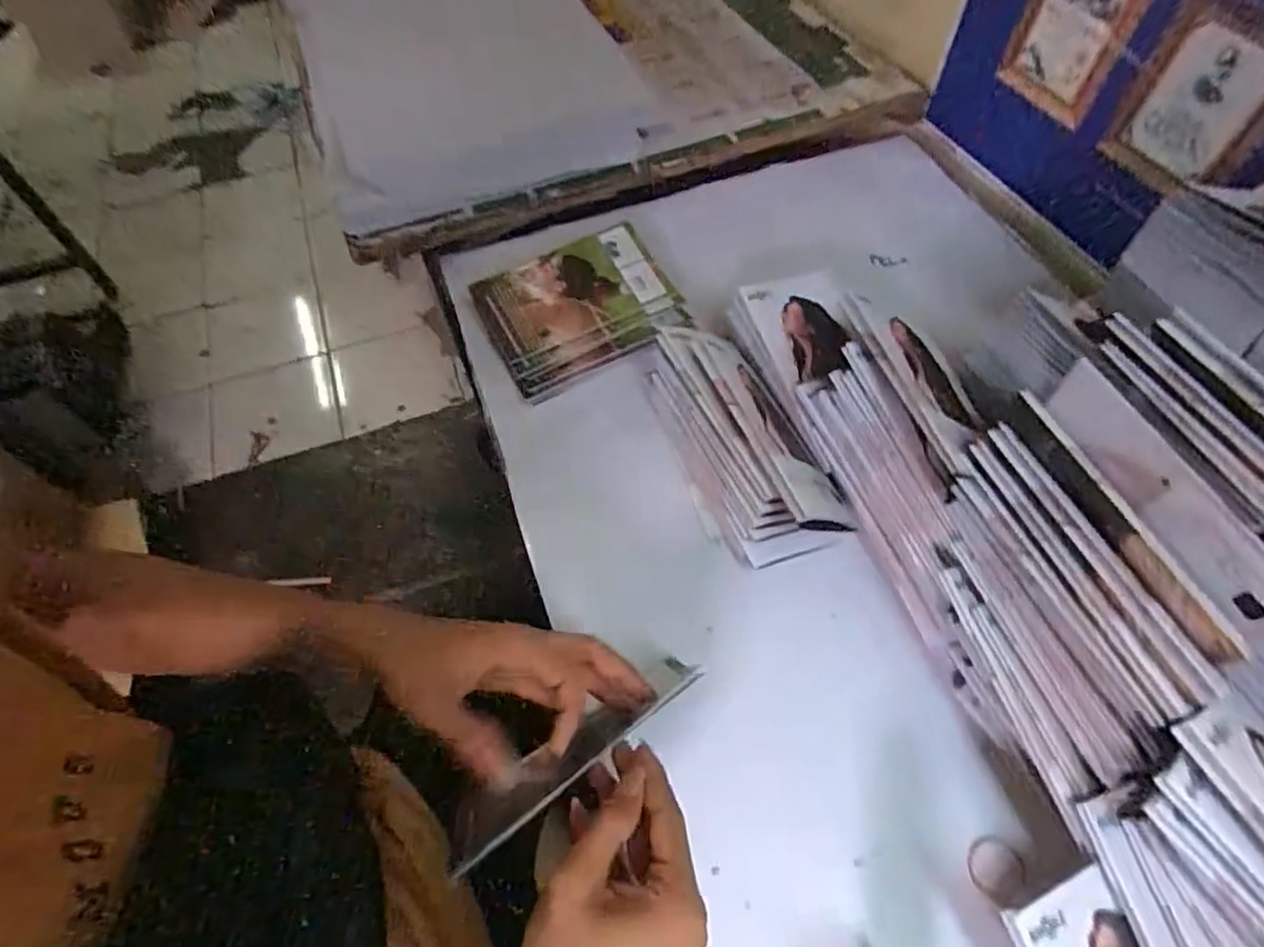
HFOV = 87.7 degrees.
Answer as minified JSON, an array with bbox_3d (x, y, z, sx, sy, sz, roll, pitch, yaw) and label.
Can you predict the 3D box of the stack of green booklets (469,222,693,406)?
[{"bbox_3d":[-0.047,-0.160,0.636,0.178,0.035,0.139,-24,60,-12],"label":"stack of green booklets"}]

